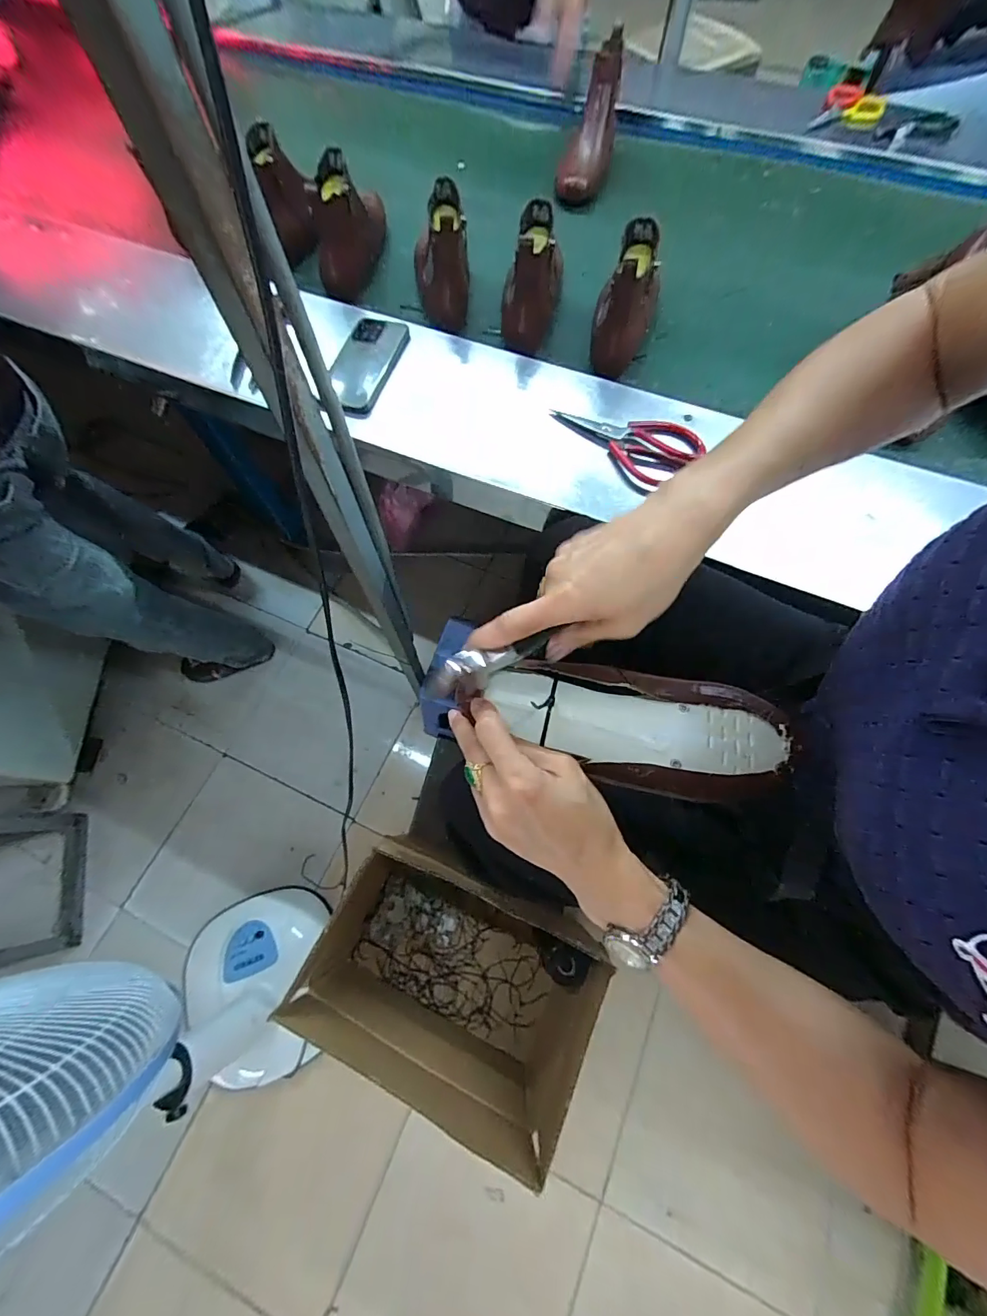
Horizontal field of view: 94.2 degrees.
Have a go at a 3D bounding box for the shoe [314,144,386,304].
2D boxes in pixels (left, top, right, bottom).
[{"bbox_3d":[-0.222,-0.723,0.737,0.070,0.134,0.247,7,68,2],"label":"shoe"}]

